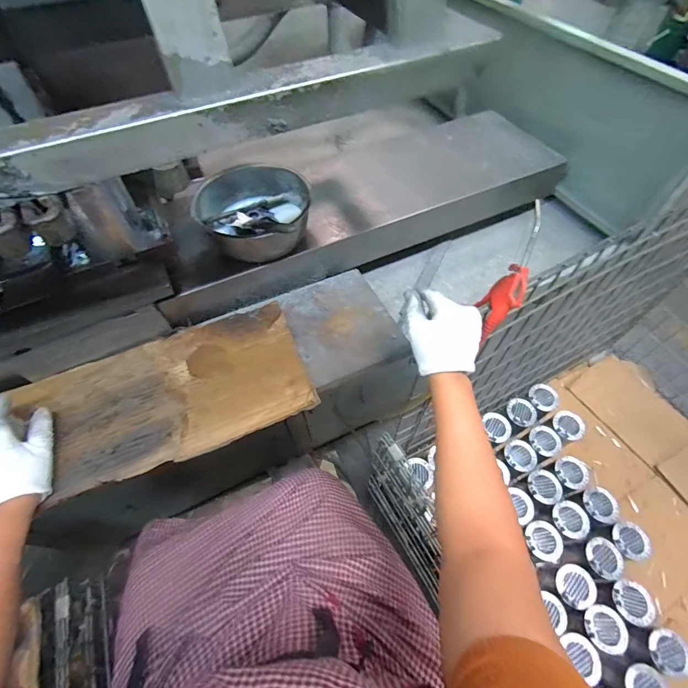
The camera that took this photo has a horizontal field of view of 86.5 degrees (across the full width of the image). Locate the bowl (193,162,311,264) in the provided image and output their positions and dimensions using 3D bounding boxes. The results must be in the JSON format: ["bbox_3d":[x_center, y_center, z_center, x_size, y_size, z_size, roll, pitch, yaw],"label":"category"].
[{"bbox_3d":[-0.142,-0.228,0.624,0.167,0.077,0.167,0,58,1],"label":"bowl"}]

